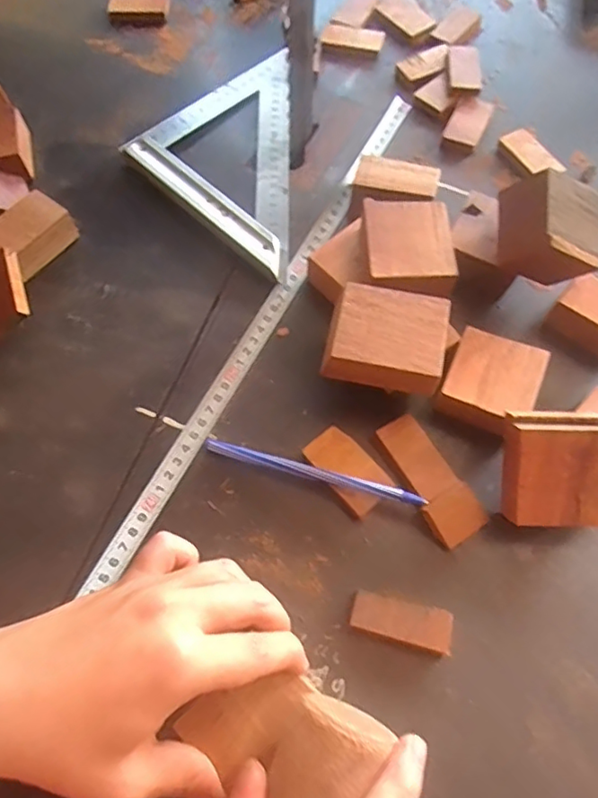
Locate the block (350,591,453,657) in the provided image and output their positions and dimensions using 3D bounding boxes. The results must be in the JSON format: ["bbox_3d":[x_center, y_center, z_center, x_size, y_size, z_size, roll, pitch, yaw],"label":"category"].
[{"bbox_3d":[0.057,0.125,0.326,0.055,0.011,0.022,14,67,6],"label":"block"}]

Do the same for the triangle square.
[{"bbox_3d":[-0.071,-0.199,0.470,0.124,0.015,0.239,-1,66,-1],"label":"triangle square"}]

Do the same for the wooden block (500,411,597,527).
[{"bbox_3d":[0.148,0.040,0.336,0.061,0.022,0.063,2,94,2],"label":"wooden block"}]

